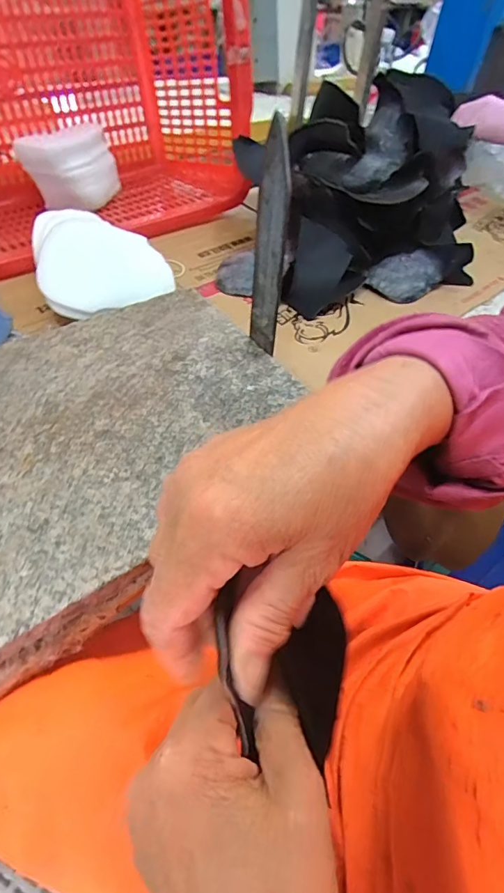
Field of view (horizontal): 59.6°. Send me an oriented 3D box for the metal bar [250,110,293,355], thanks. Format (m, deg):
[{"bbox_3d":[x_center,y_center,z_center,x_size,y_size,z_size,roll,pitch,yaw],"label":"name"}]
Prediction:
[{"bbox_3d":[0.015,-0.181,0.410,0.007,0.198,0.042,-28,56,-26],"label":"metal bar"}]

